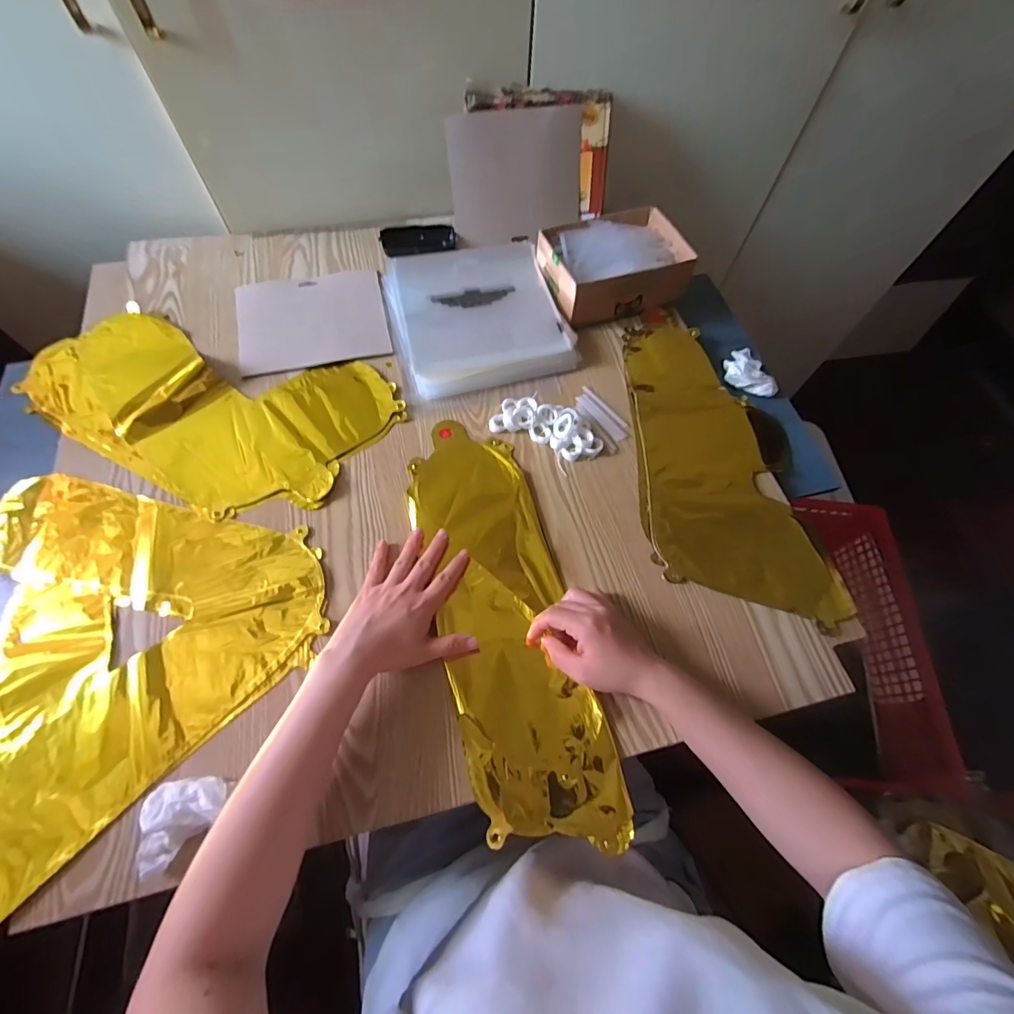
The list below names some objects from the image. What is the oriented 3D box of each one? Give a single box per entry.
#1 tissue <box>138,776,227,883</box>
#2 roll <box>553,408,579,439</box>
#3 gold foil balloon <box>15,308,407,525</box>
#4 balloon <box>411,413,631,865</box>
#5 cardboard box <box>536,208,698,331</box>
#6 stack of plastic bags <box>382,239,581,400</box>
[{"bbox_3d":[-0.254,0.246,0.354,0.068,0.026,0.058,-9,64,-7],"label":"tissue"},{"bbox_3d":[0.069,-0.098,0.542,0.026,0.019,0.039,20,64,7],"label":"roll"},{"bbox_3d":[-0.355,-0.137,0.545,0.404,0.019,0.241,26,65,10],"label":"gold foil balloon"},{"bbox_3d":[-0.007,0.094,0.460,0.128,0.008,0.426,-13,64,-9],"label":"balloon"},{"bbox_3d":[0.143,-0.332,0.632,0.182,0.069,0.146,-16,65,-10],"label":"cardboard box"},{"bbox_3d":[-0.041,-0.261,0.613,0.218,0.035,0.228,-16,65,-10],"label":"stack of plastic bags"}]

